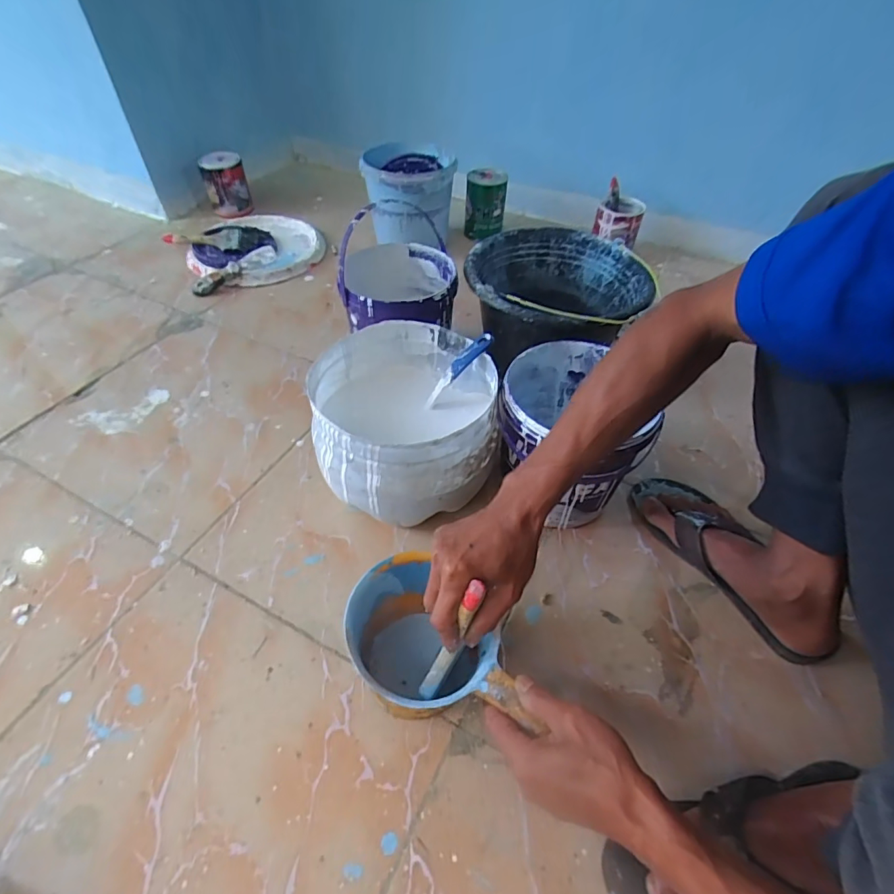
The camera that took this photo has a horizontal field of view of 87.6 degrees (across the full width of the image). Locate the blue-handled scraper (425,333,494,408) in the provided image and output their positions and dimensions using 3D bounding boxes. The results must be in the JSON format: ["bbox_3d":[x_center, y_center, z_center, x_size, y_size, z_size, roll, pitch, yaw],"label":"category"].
[{"bbox_3d":[0.012,-0.101,0.628,0.016,0.133,0.020,20,35,-42],"label":"blue-handled scraper"}]

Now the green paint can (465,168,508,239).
[{"bbox_3d":[0.099,-0.630,1.214,0.103,0.134,0.110,6,49,1],"label":"green paint can"}]

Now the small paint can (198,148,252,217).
[{"bbox_3d":[-0.578,-0.686,1.221,0.109,0.121,0.116,-14,52,-15],"label":"small paint can"}]

